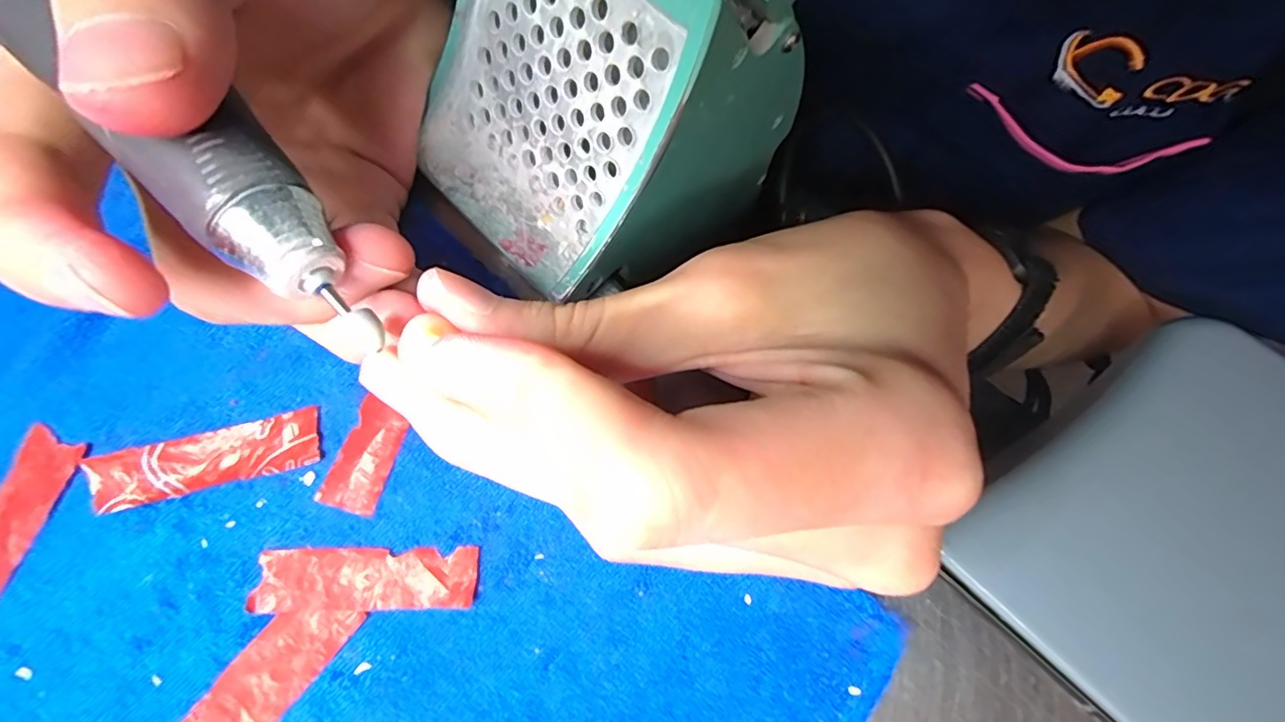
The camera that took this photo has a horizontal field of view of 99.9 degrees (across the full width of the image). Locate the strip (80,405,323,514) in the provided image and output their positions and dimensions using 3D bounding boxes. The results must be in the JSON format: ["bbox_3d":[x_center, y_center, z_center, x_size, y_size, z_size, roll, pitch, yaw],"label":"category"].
[{"bbox_3d":[-0.121,0.028,0.150,0.058,0.008,0.016,-15,78,-1],"label":"strip"}]

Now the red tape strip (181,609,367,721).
[{"bbox_3d":[-0.100,0.085,0.139,0.019,0.004,0.057,38,82,9],"label":"red tape strip"}]

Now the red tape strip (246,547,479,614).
[{"bbox_3d":[-0.074,0.059,0.145,0.058,0.004,0.015,-1,78,1],"label":"red tape strip"}]

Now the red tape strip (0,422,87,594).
[{"bbox_3d":[-0.177,0.048,0.148,0.016,0.004,0.058,23,80,7],"label":"red tape strip"}]

